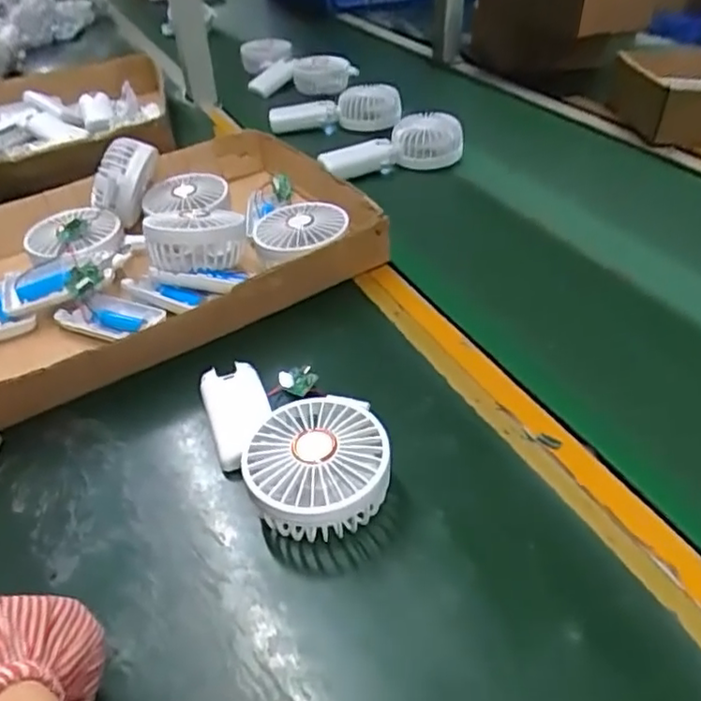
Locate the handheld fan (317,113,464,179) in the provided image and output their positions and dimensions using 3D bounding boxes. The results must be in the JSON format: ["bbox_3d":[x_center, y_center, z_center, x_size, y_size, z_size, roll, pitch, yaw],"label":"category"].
[{"bbox_3d":[0.050,-0.247,0.763,0.172,0.045,0.072,-18,42,-15],"label":"handheld fan"}]

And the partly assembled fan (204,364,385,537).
[{"bbox_3d":[-0.042,0.052,0.410,0.085,0.043,0.167,-24,44,-21],"label":"partly assembled fan"}]

